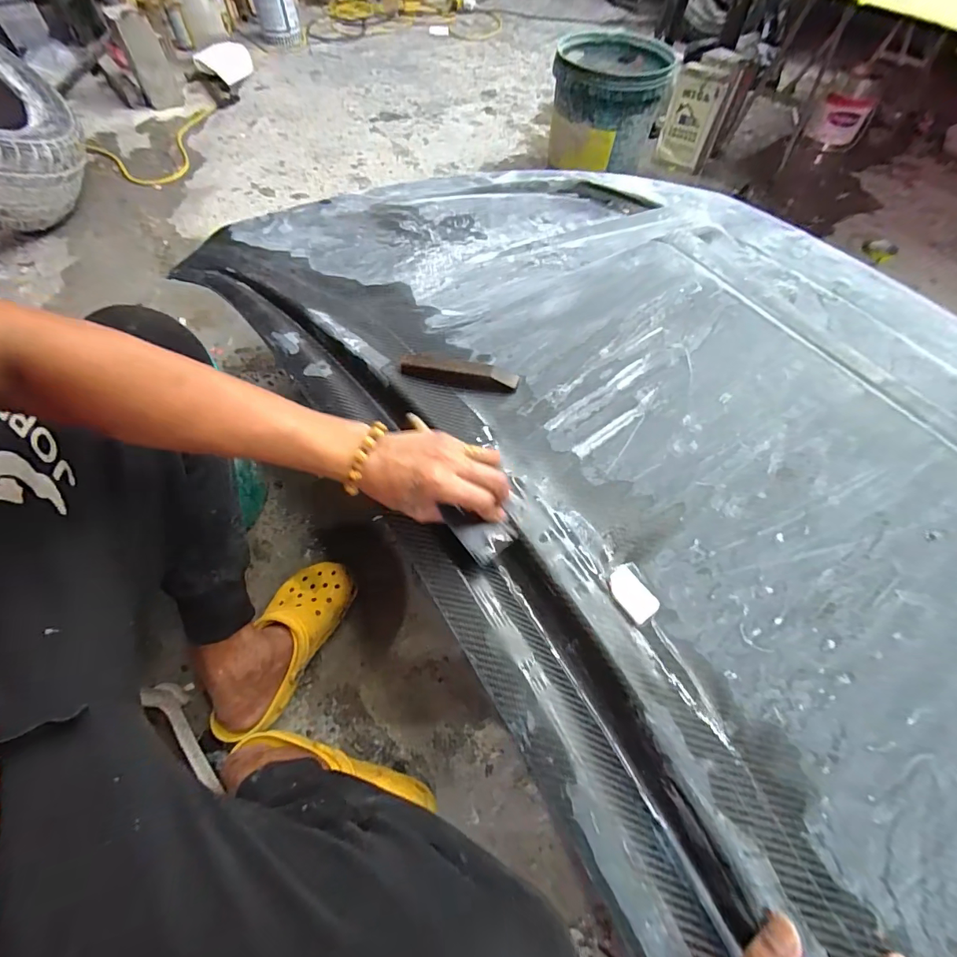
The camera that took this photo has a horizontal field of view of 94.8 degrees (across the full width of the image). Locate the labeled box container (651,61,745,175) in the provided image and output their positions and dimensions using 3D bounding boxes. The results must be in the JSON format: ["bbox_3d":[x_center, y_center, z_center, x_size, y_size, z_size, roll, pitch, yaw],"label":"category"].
[{"bbox_3d":[0.686,-1.141,1.388,0.166,0.220,0.142,26,59,17],"label":"labeled box container"}]

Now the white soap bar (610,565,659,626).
[{"bbox_3d":[0.137,0.104,0.395,0.029,0.006,0.048,-30,60,-19],"label":"white soap bar"}]

